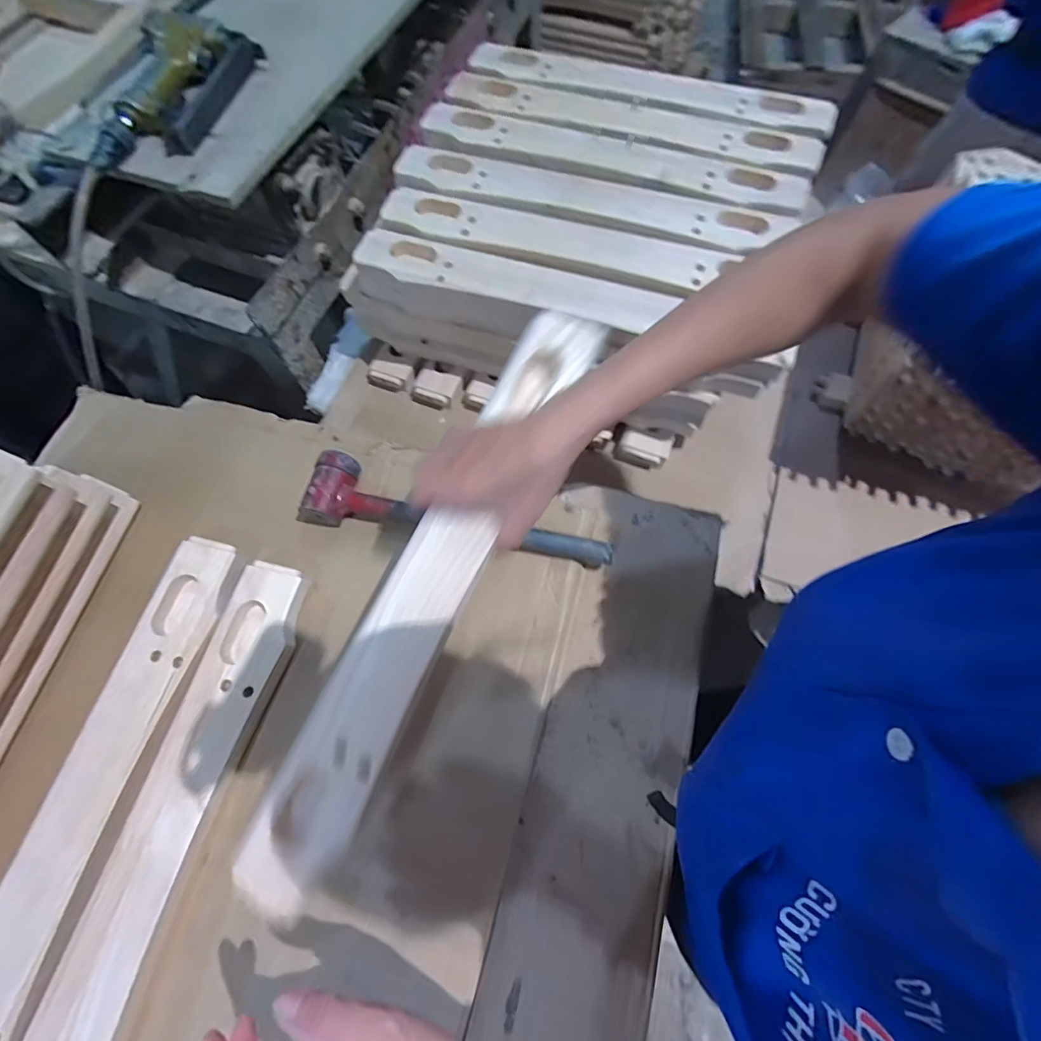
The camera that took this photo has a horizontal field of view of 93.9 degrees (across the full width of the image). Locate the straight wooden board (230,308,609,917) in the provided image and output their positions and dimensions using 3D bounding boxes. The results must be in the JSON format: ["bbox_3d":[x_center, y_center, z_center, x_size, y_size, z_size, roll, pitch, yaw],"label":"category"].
[{"bbox_3d":[-0.070,0.049,0.377,0.066,0.033,0.481,25,82,10],"label":"straight wooden board"}]

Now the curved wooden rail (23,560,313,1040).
[{"bbox_3d":[-0.297,0.271,0.401,0.075,0.034,0.476,14,70,6],"label":"curved wooden rail"}]

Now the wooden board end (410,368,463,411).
[{"bbox_3d":[-0.117,-0.184,0.681,0.067,0.034,0.042,18,70,8],"label":"wooden board end"}]

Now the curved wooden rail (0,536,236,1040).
[{"bbox_3d":[-0.368,0.249,0.404,0.063,0.024,0.486,15,70,6],"label":"curved wooden rail"}]

